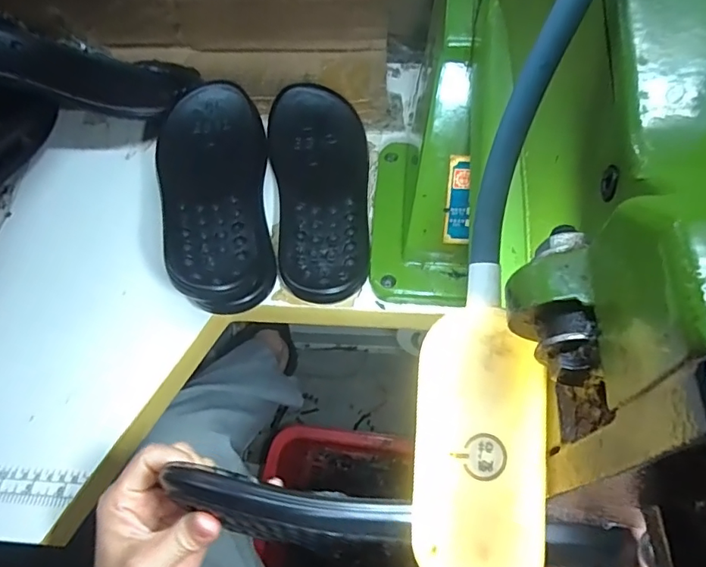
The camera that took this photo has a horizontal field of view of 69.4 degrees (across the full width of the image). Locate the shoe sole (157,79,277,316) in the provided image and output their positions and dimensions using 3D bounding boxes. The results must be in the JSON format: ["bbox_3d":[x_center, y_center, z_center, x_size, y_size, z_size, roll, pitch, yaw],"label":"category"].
[{"bbox_3d":[-0.132,-0.091,0.490,0.096,0.050,0.254,-8,62,-3],"label":"shoe sole"}]

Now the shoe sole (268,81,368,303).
[{"bbox_3d":[-0.033,-0.100,0.510,0.092,0.025,0.259,-6,62,-1],"label":"shoe sole"}]

